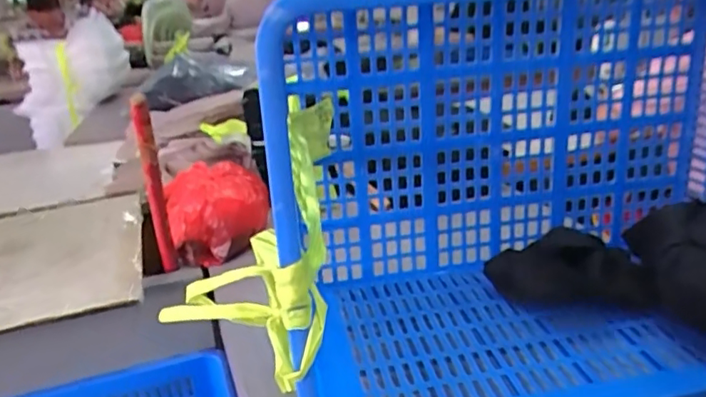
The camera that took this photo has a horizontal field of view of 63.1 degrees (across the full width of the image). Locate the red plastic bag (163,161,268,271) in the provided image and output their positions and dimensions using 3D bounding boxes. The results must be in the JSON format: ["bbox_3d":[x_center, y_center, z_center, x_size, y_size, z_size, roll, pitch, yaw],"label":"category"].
[{"bbox_3d":[-0.235,0.016,0.996,0.167,0.103,0.193,-6,24,-5],"label":"red plastic bag"}]

